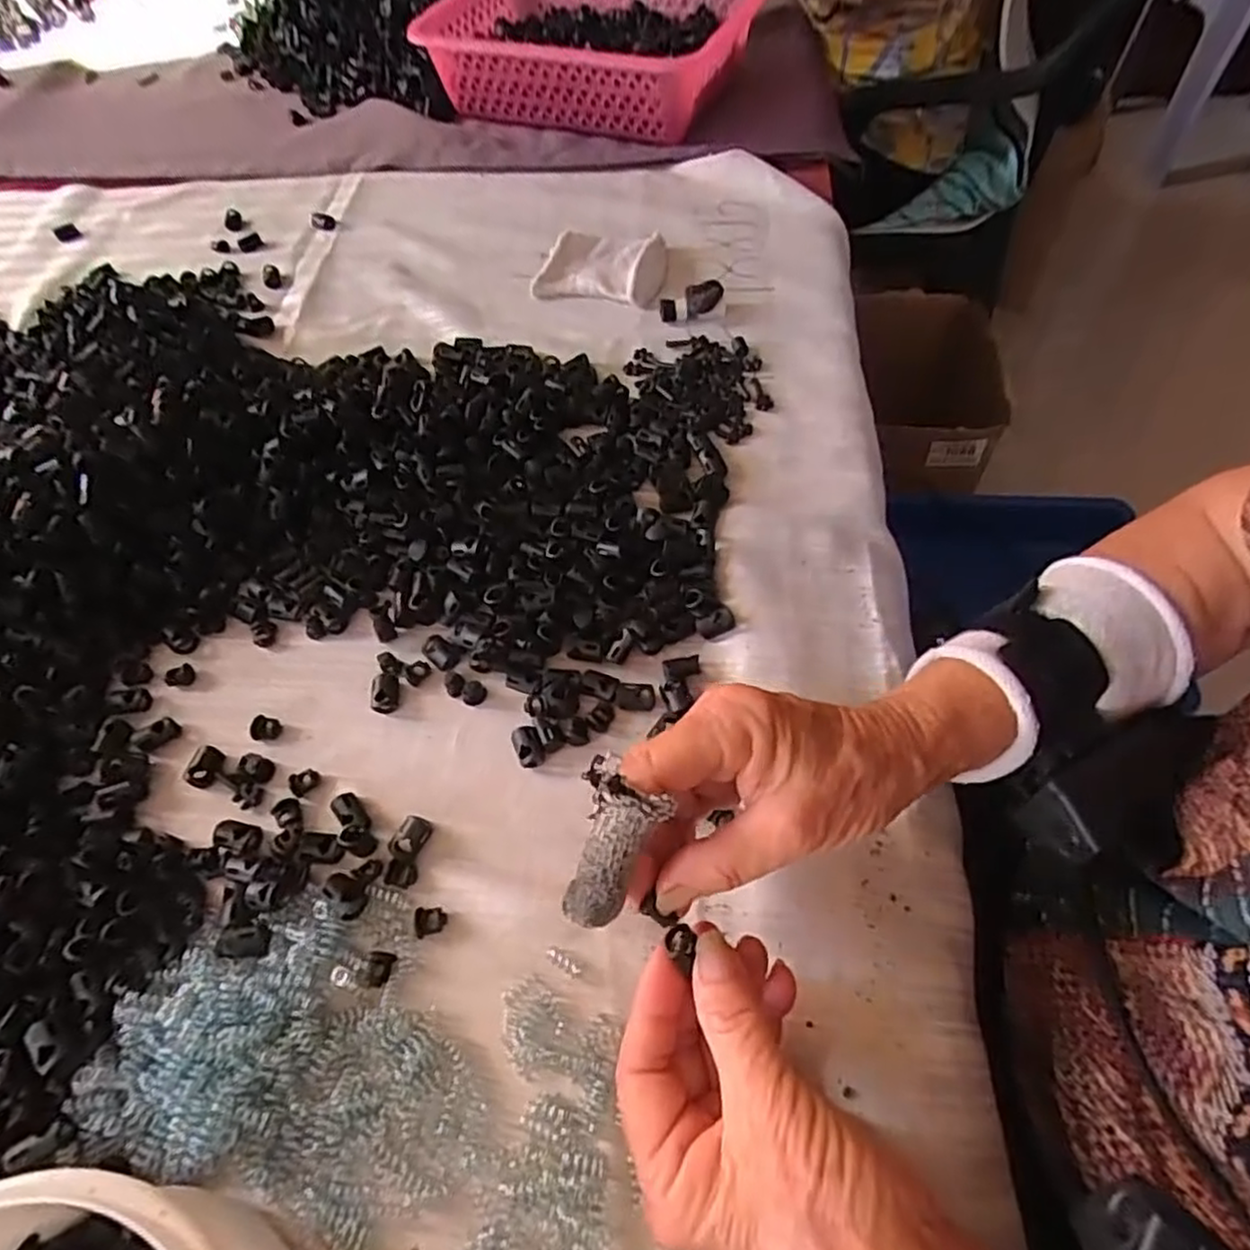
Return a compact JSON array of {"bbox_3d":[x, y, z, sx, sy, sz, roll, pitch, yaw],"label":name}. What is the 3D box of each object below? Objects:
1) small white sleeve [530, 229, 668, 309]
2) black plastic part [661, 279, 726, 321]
[{"bbox_3d":[-0.014,-0.283,0.547,0.097,0.022,0.071,12,61,11],"label":"small white sleeve"},{"bbox_3d":[0.048,-0.237,0.515,0.047,0.015,0.019,-13,57,21],"label":"black plastic part"}]

